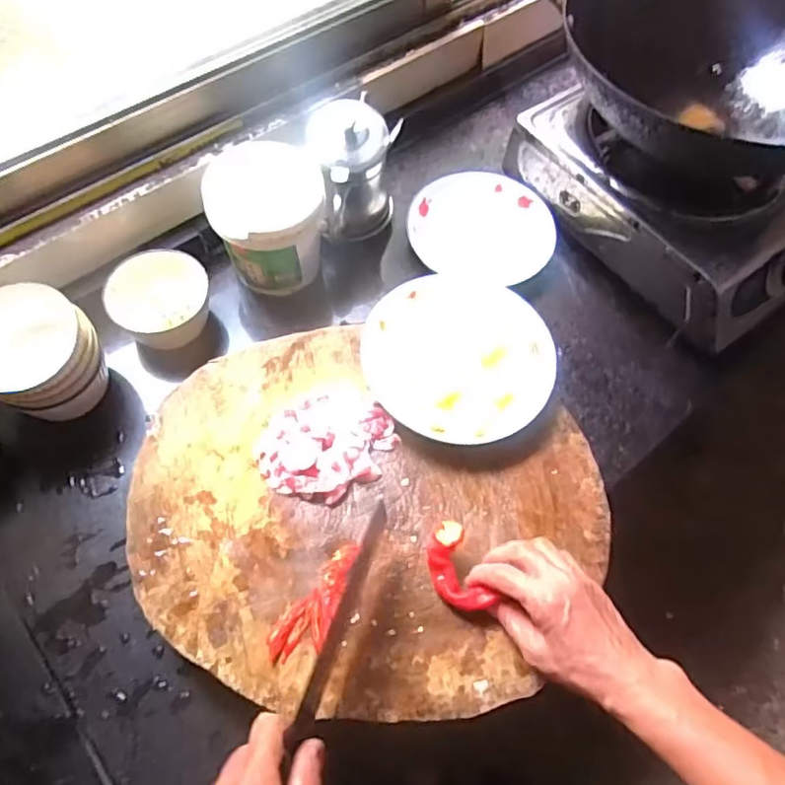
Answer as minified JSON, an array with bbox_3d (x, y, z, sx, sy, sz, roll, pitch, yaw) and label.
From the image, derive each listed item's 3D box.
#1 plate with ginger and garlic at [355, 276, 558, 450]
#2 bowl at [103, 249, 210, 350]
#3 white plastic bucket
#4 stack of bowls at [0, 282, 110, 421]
[{"bbox_3d":[0.064,-0.039,0.608,0.180,0.033,0.191,1,62,-3],"label":"plate with ginger and garlic"},{"bbox_3d":[-0.258,-0.100,0.682,0.102,0.073,0.097,1,62,-3],"label":"bowl"},{"bbox_3d":[-0.140,-0.200,0.694,0.120,0.115,0.132,1,62,-3],"label":"white plastic bucket"},{"bbox_3d":[-0.354,-0.036,0.605,0.108,0.096,0.107,31,65,12],"label":"stack of bowls"}]

